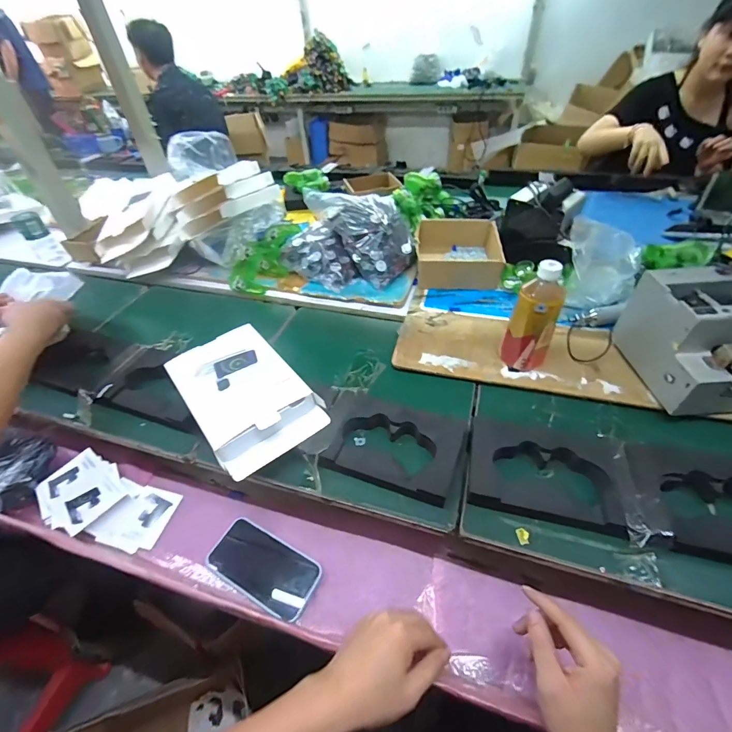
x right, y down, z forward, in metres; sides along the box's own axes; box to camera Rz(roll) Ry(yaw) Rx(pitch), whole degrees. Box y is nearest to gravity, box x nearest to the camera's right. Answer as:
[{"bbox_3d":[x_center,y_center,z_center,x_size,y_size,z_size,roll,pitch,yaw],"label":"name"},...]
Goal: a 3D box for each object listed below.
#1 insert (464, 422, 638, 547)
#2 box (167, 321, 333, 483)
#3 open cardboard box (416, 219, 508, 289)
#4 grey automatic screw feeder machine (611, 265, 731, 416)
[{"bbox_3d":[0.244,0.135,0.502,0.196,0.031,0.149,13,46,15],"label":"insert"},{"bbox_3d":[-0.195,0.045,0.596,0.161,0.059,0.252,-30,51,-25],"label":"box"},{"bbox_3d":[0.217,-0.272,0.877,0.183,0.075,0.224,4,45,7],"label":"open cardboard box"},{"bbox_3d":[0.505,-0.046,0.561,0.127,0.133,0.184,-5,44,-2],"label":"grey automatic screw feeder machine"}]

